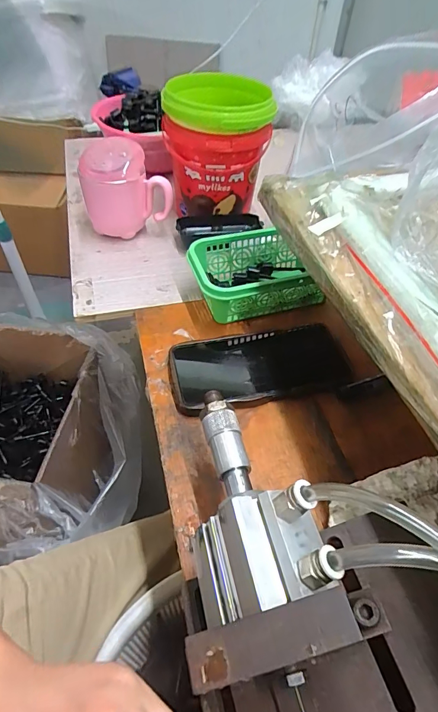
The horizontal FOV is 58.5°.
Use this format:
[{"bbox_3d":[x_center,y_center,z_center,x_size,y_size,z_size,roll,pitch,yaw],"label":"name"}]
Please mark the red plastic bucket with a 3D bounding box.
[{"bbox_3d":[-0.006,-0.263,0.521,0.127,0.156,0.124,-3,49,-7],"label":"red plastic bucket"}]

